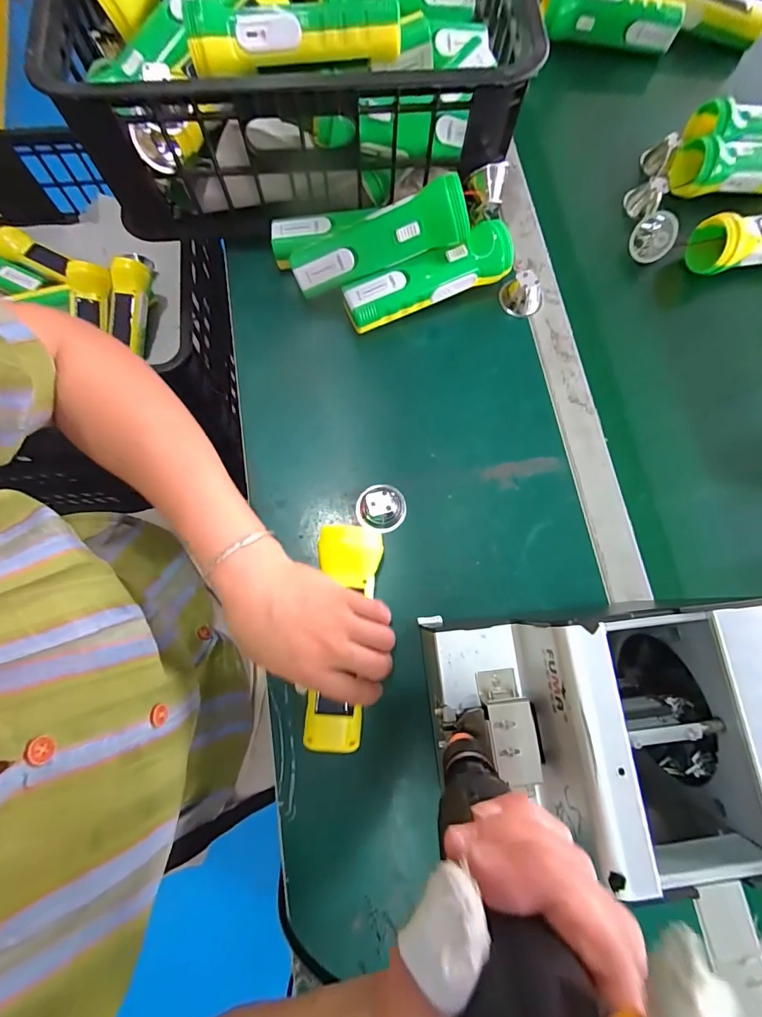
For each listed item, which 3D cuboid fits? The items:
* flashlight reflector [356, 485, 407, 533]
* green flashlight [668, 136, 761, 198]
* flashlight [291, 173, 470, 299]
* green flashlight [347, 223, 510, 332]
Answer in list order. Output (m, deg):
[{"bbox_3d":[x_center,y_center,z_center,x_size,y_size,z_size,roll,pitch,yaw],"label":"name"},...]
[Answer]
[{"bbox_3d":[0.002,0.001,0.365,0.044,0.031,0.034,-20,79,-6],"label":"flashlight reflector"},{"bbox_3d":[0.408,-0.375,0.459,0.163,0.043,0.053,-2,78,-3],"label":"green flashlight"},{"bbox_3d":[-0.004,-0.245,0.383,0.164,0.043,0.042,-16,76,12],"label":"flashlight"},{"bbox_3d":[0.047,-0.220,0.408,0.169,0.051,0.042,-20,79,-6],"label":"green flashlight"}]

